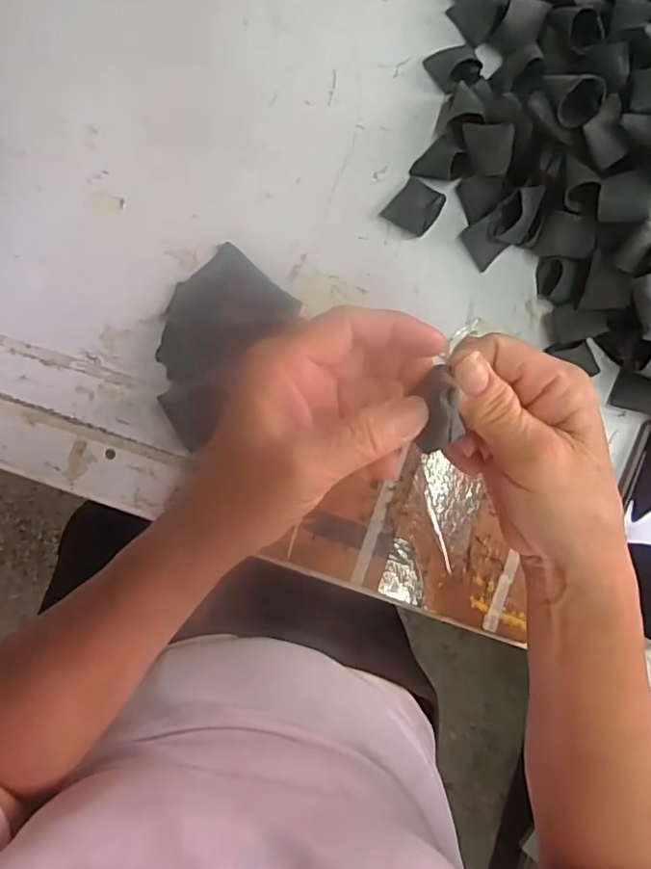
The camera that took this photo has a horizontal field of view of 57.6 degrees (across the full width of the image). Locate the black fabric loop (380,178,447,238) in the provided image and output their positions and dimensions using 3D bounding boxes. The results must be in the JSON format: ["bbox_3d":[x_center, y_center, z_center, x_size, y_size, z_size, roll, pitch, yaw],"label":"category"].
[{"bbox_3d":[0.074,-0.187,0.480,0.039,0.017,0.041,39,82,2],"label":"black fabric loop"}]

